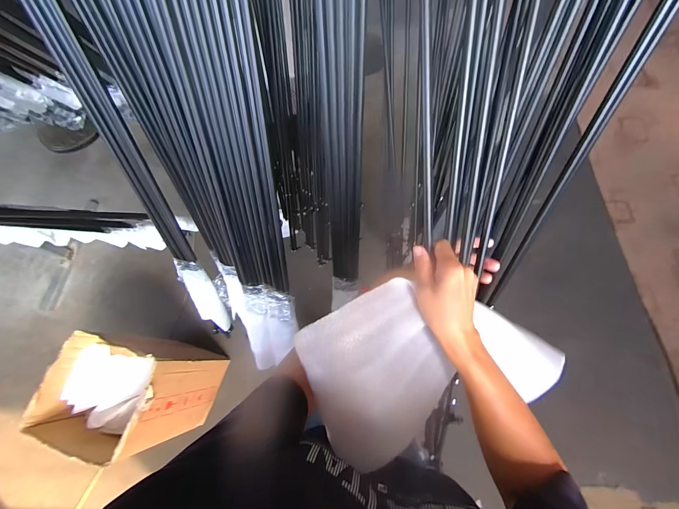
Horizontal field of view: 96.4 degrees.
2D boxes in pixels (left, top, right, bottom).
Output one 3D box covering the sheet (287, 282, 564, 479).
[{"bbox_3d":[0.101,0.107,0.340,0.272,0.074,0.169,-19,71,-5],"label":"sheet"}]

